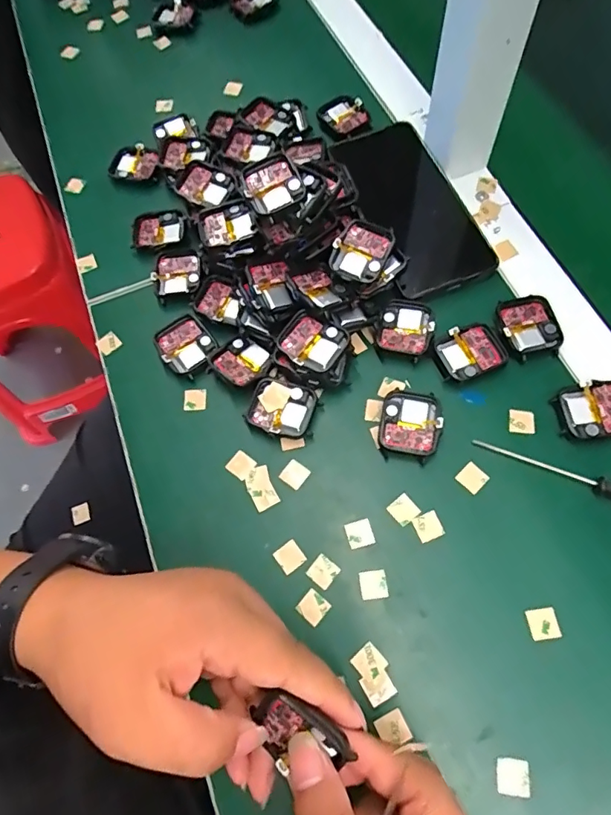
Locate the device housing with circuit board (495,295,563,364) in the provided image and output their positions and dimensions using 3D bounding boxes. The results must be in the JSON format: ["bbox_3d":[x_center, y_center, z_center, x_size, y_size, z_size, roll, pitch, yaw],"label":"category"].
[{"bbox_3d":[0.154,-0.055,0.342,0.040,0.009,0.045,-14,67,-1],"label":"device housing with circuit board"}]

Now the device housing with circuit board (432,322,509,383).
[{"bbox_3d":[0.112,-0.037,0.336,0.046,0.007,0.036,-20,67,-4],"label":"device housing with circuit board"}]

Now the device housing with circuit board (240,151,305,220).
[{"bbox_3d":[-0.021,-0.147,0.330,0.036,0.012,0.039,-21,69,-7],"label":"device housing with circuit board"}]

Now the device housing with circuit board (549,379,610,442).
[{"bbox_3d":[0.184,0.002,0.314,0.044,0.013,0.037,-7,67,2],"label":"device housing with circuit board"}]

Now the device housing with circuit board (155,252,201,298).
[{"bbox_3d":[-0.098,-0.103,0.382,0.035,0.007,0.037,-11,66,0],"label":"device housing with circuit board"}]

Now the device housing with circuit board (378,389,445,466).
[{"bbox_3d":[0.069,0.009,0.321,0.038,0.011,0.044,15,69,11],"label":"device housing with circuit board"}]

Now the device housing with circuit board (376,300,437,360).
[{"bbox_3d":[0.070,-0.055,0.348,0.036,0.011,0.039,18,70,12],"label":"device housing with circuit board"}]

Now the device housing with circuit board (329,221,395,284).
[{"bbox_3d":[0.040,-0.110,0.343,0.037,0.010,0.045,25,83,11],"label":"device housing with circuit board"}]

